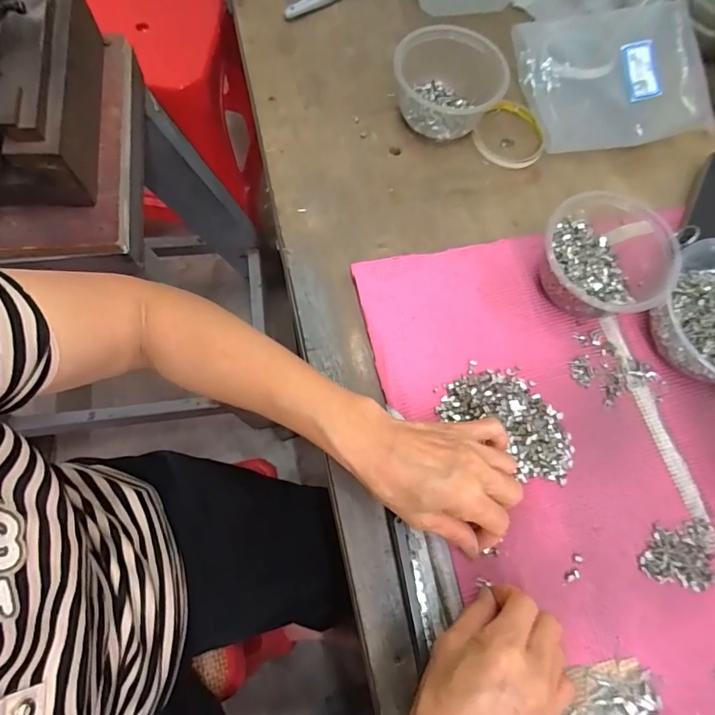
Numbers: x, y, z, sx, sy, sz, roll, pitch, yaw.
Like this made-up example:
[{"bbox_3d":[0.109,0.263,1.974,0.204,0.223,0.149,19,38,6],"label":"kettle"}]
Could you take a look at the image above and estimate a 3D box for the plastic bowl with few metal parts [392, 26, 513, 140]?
[{"bbox_3d":[0.095,-0.288,0.486,0.115,0.062,0.091,18,72,4],"label":"plastic bowl with few metal parts"}]

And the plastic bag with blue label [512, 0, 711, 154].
[{"bbox_3d":[0.299,-0.322,0.528,0.212,0.025,0.164,-16,86,-5],"label":"plastic bag with blue label"}]

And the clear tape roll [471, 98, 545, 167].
[{"bbox_3d":[0.174,-0.252,0.513,0.076,0.014,0.093,27,73,7],"label":"clear tape roll"}]

